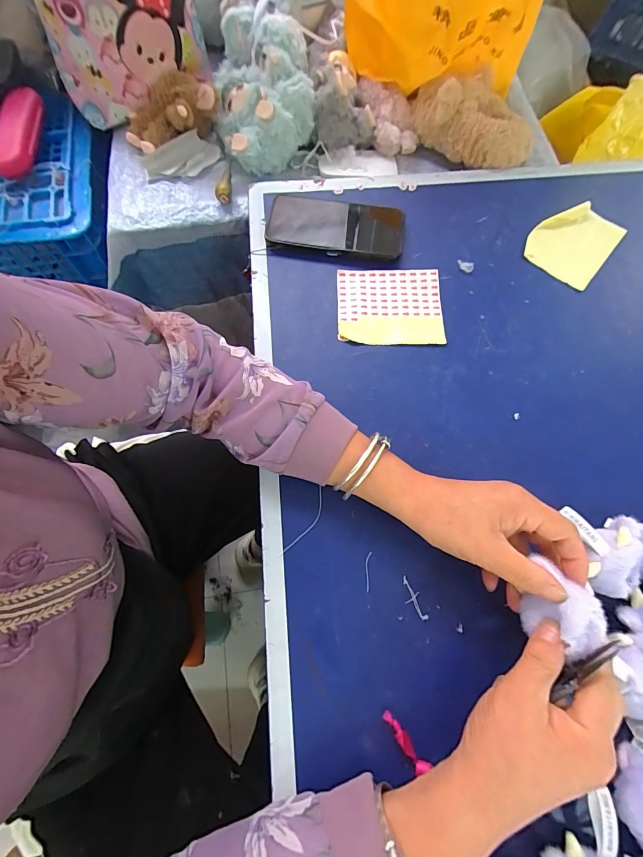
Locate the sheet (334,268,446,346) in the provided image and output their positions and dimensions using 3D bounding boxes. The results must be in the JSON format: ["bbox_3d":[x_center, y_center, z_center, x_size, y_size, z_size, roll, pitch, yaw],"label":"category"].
[{"bbox_3d":[0.080,-0.142,0.425,0.120,0.007,0.096,0,76,-2],"label":"sheet"}]

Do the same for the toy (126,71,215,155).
[{"bbox_3d":[-0.210,-0.429,0.500,0.122,0.059,0.077,-29,74,-10],"label":"toy"}]

